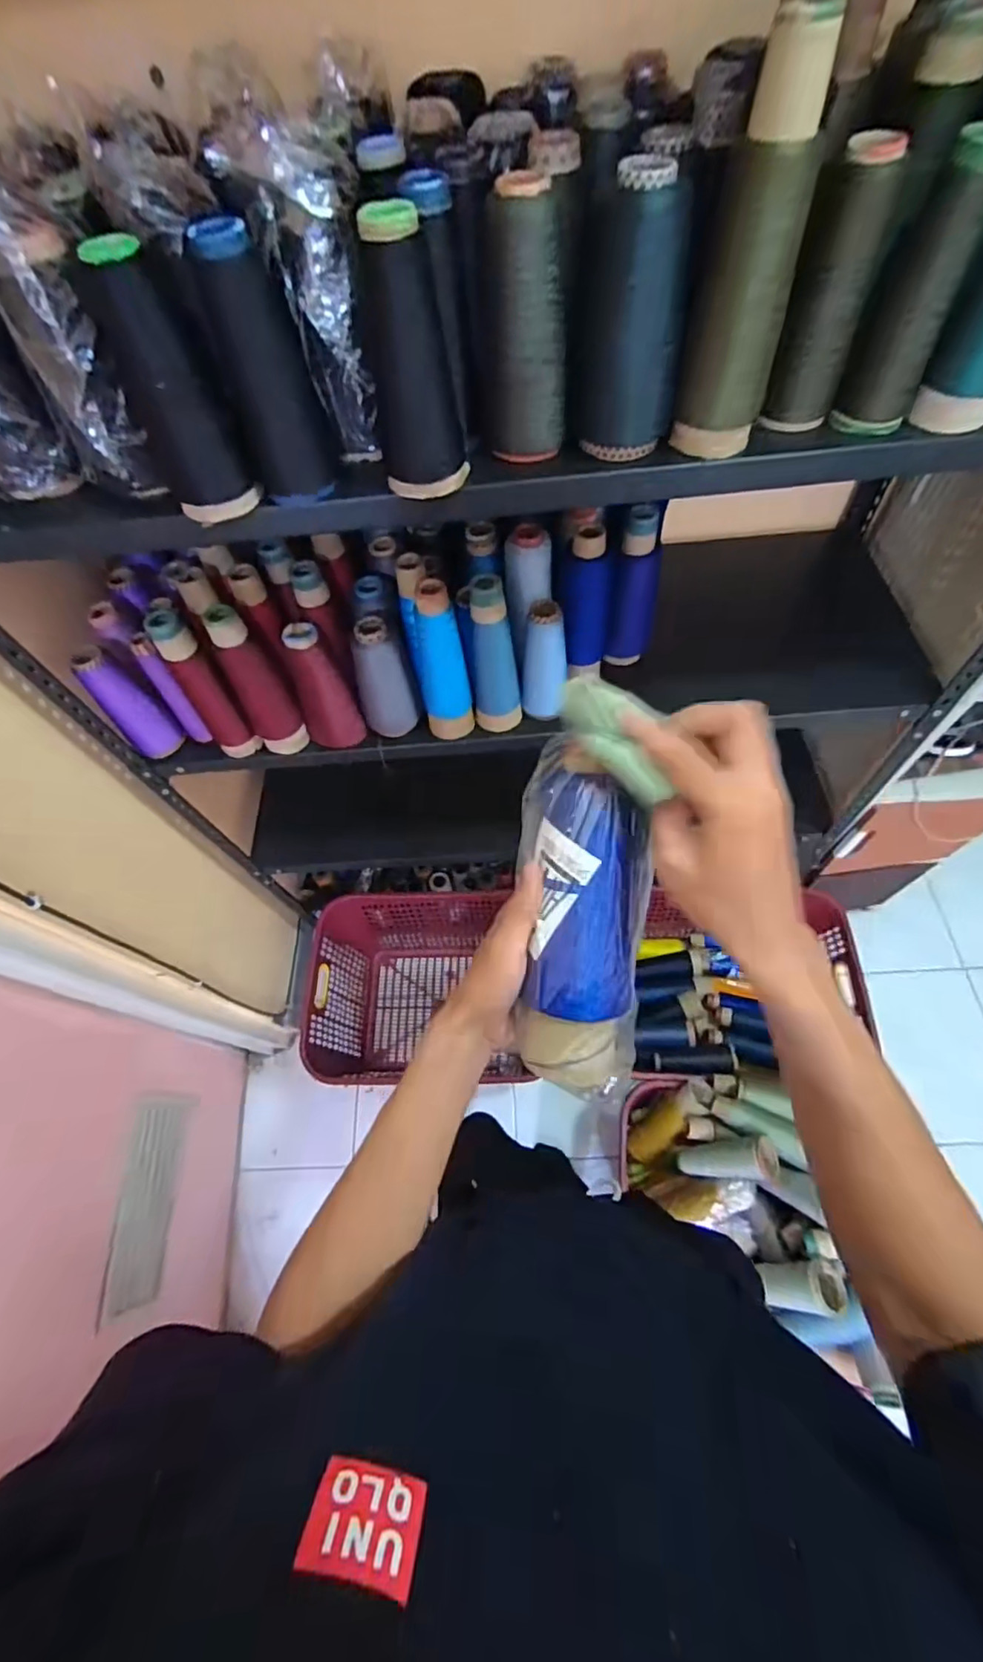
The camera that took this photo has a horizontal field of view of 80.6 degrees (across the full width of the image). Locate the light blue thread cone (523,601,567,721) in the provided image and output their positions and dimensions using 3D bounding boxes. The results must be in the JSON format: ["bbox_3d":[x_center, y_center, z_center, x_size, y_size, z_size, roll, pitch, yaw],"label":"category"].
[{"bbox_3d":[0.072,-0.229,0.775,0.055,0.160,0.064,6,62,7],"label":"light blue thread cone"}]

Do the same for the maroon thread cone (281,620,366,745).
[{"bbox_3d":[-0.231,-0.186,0.782,0.073,0.170,0.066,-30,64,-11],"label":"maroon thread cone"}]

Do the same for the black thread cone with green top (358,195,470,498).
[{"bbox_3d":[-0.062,-0.361,0.449,0.069,0.167,0.059,-14,62,-3],"label":"black thread cone with green top"}]

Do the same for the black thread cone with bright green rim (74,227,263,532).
[{"bbox_3d":[-0.252,-0.344,0.453,0.063,0.166,0.060,-30,64,-11],"label":"black thread cone with bright green rim"}]

